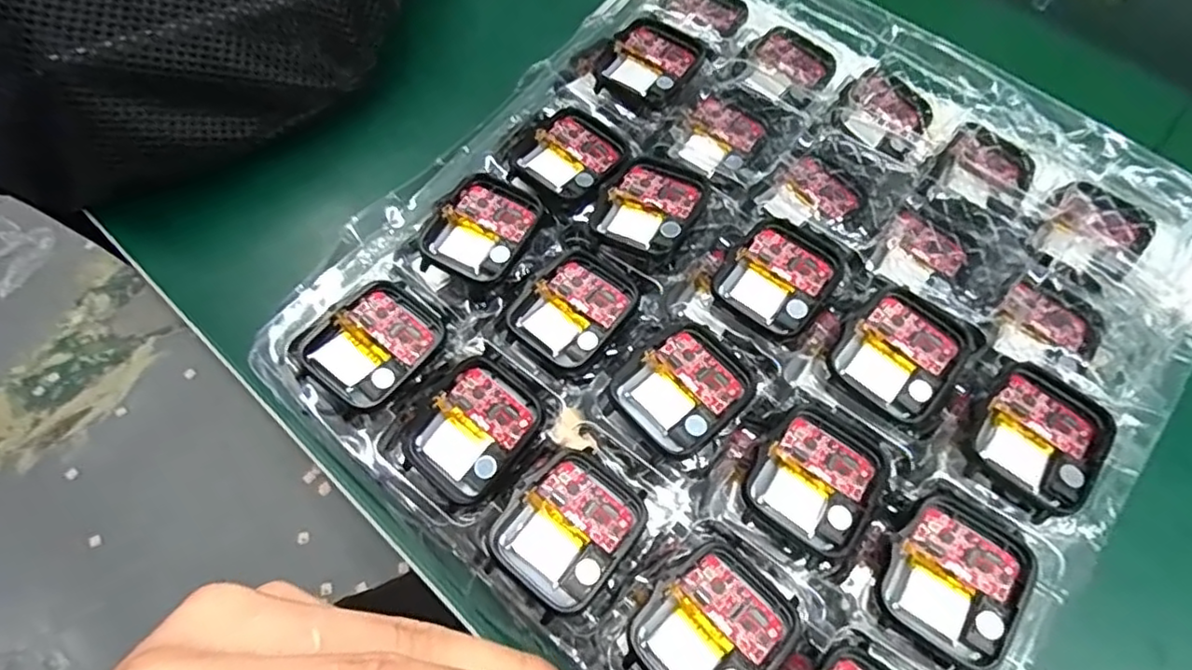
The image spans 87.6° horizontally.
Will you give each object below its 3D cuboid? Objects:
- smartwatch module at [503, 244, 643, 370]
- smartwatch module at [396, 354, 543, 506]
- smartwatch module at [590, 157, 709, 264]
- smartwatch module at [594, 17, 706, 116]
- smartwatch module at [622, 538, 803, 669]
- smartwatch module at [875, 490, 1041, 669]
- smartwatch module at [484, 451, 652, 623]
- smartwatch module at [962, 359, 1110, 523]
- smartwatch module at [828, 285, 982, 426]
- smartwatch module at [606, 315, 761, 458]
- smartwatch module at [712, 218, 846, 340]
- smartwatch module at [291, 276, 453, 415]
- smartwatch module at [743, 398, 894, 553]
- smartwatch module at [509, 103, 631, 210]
[{"bbox_3d":[-0.007,-0.010,0.229,0.036,0.006,0.044,39,72,16],"label":"smartwatch module"},{"bbox_3d":[-0.041,0.033,0.211,0.037,0.013,0.044,40,72,16],"label":"smartwatch module"},{"bbox_3d":[0.021,-0.049,0.241,0.038,0.011,0.043,34,71,14],"label":"smartwatch module"},{"bbox_3d":[0.025,-0.118,0.273,0.036,0.010,0.047,31,70,13],"label":"smartwatch module"},{"bbox_3d":[0.034,0.085,0.180,0.045,0.008,0.036,-40,72,-15],"label":"smartwatch module"},{"bbox_3d":[0.109,0.073,0.188,0.037,0.006,0.044,40,73,16],"label":"smartwatch module"},{"bbox_3d":[-0.008,0.059,0.192,0.038,0.005,0.045,36,71,15],"label":"smartwatch module"},{"bbox_3d":[0.141,0.033,0.198,0.036,0.005,0.045,39,72,16],"label":"smartwatch module"},{"bbox_3d":[0.107,0.007,0.217,0.038,0.010,0.042,39,72,16],"label":"smartwatch module"},{"bbox_3d":[0.031,0.018,0.211,0.042,0.008,0.037,-39,71,-15],"label":"smartwatch module"},{"bbox_3d":[0.068,-0.022,0.232,0.037,0.007,0.043,38,72,16],"label":"smartwatch module"},{"bbox_3d":[-0.077,0.001,0.218,0.038,0.009,0.046,38,72,16],"label":"smartwatch module"},{"bbox_3d":[0.072,0.045,0.201,0.037,0.004,0.045,31,70,13],"label":"smartwatch module"},{"bbox_3d":[-0.009,-0.074,0.256,0.047,0.008,0.040,-41,72,-16],"label":"smartwatch module"}]

